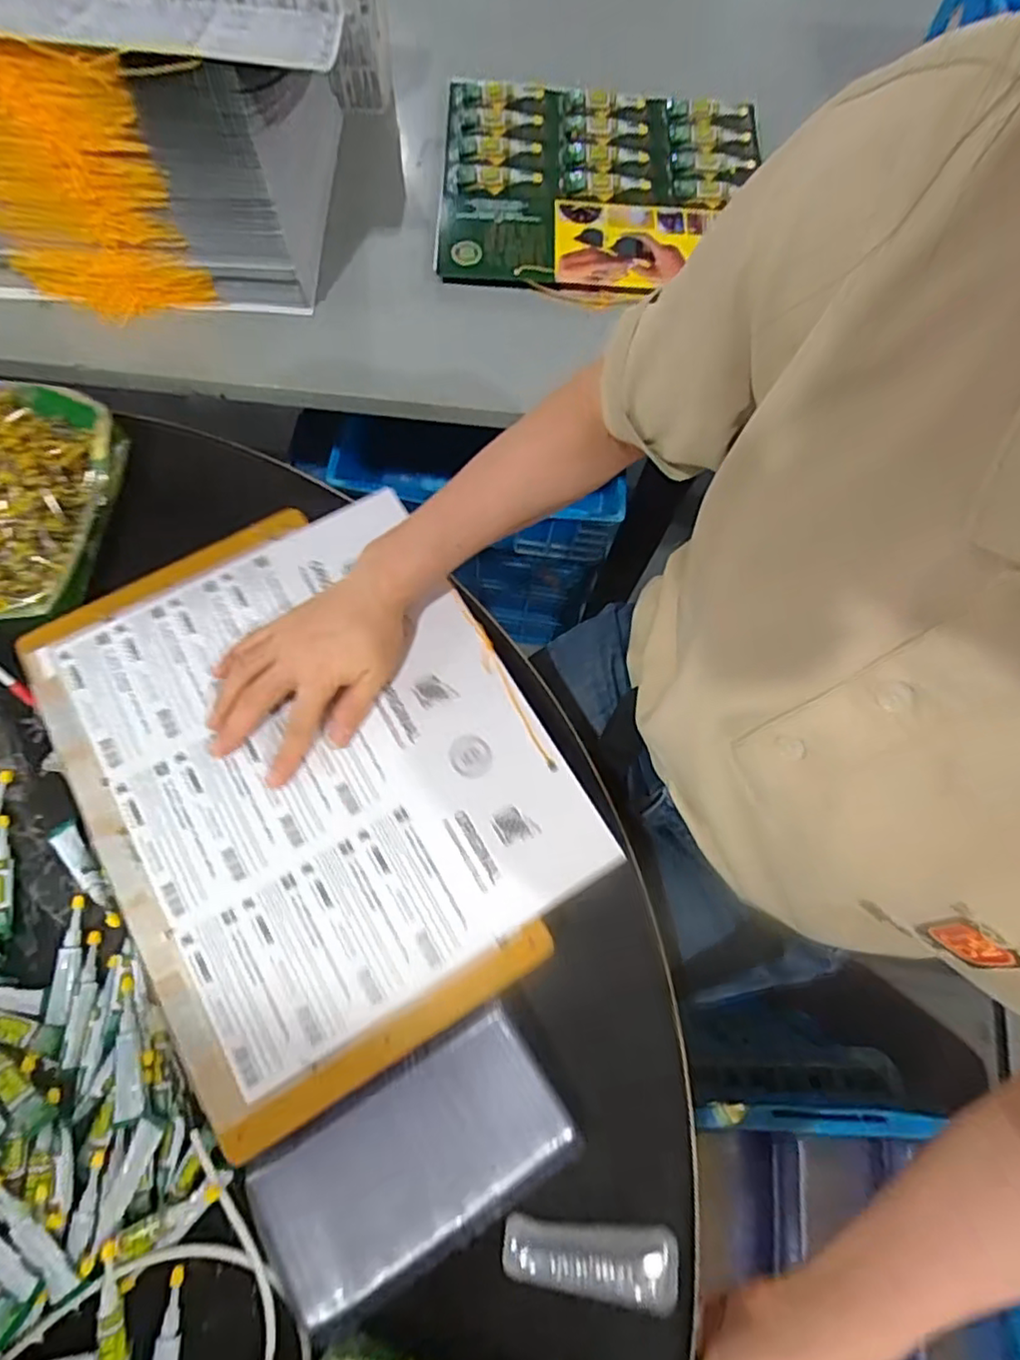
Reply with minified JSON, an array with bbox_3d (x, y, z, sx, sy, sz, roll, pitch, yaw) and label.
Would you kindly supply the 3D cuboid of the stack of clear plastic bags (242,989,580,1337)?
[{"bbox_3d":[-0.063,0.303,0.407,0.192,0.025,0.107,-29,76,-12],"label":"stack of clear plastic bags"}]

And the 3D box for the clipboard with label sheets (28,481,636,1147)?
[{"bbox_3d":[-0.138,0.055,0.463,0.303,0.013,0.393,-30,75,-11],"label":"clipboard with label sheets"}]

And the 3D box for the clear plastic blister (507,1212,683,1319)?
[{"bbox_3d":[0.053,0.370,0.407,0.112,0.022,0.037,7,72,-1],"label":"clear plastic blister"}]

